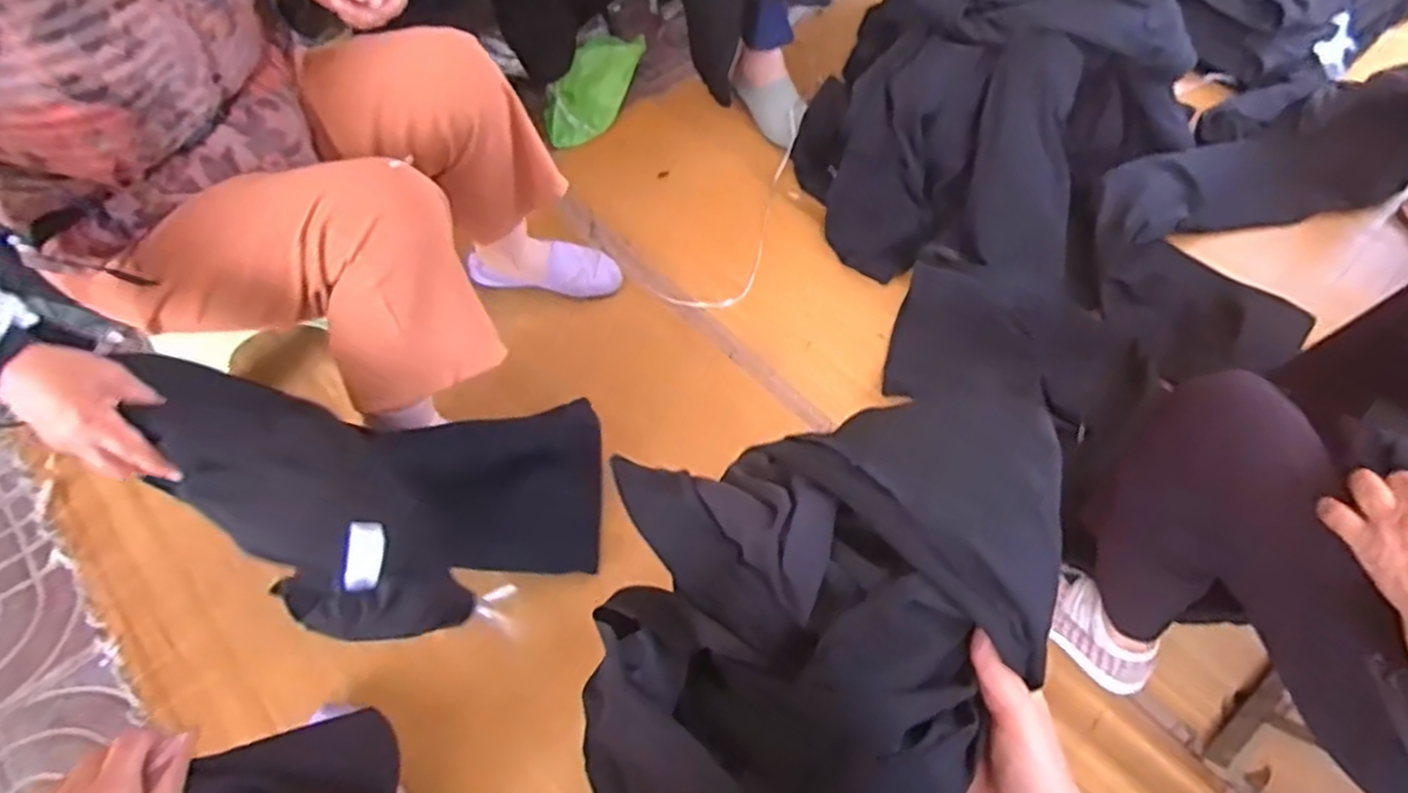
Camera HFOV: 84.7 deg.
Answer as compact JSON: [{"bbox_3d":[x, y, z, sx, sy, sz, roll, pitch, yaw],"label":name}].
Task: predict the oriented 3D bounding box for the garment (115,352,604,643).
[{"bbox_3d":[-0.352,0.070,0.922,0.344,0.493,0.201,45,108,26],"label":"garment"}]

